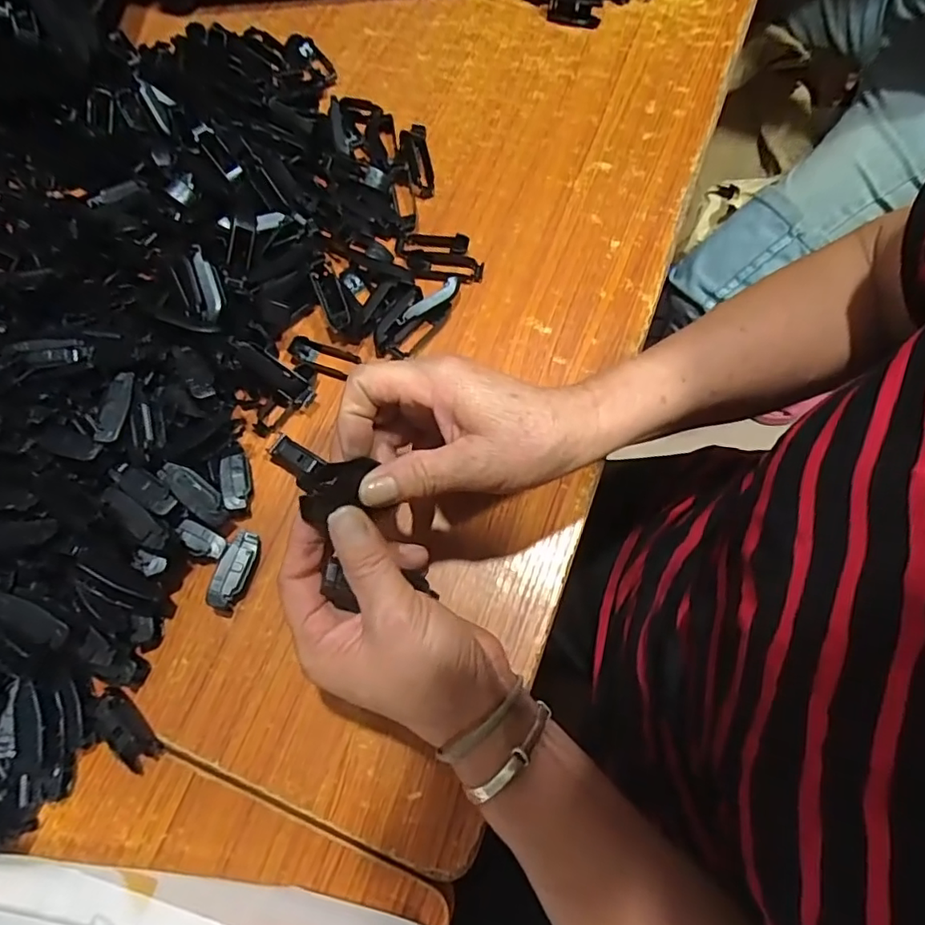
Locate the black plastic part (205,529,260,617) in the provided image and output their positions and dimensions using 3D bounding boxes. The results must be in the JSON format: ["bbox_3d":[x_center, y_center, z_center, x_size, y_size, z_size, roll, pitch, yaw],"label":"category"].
[{"bbox_3d":[-0.140,0.067,0.348,0.019,0.016,0.050,12,71,8],"label":"black plastic part"}]

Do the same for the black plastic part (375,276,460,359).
[{"bbox_3d":[-0.032,-0.106,0.402,0.022,0.015,0.074,37,76,15],"label":"black plastic part"}]

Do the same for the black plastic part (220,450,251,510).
[{"bbox_3d":[-0.147,0.012,0.365,0.015,0.010,0.039,-11,70,0],"label":"black plastic part"}]

